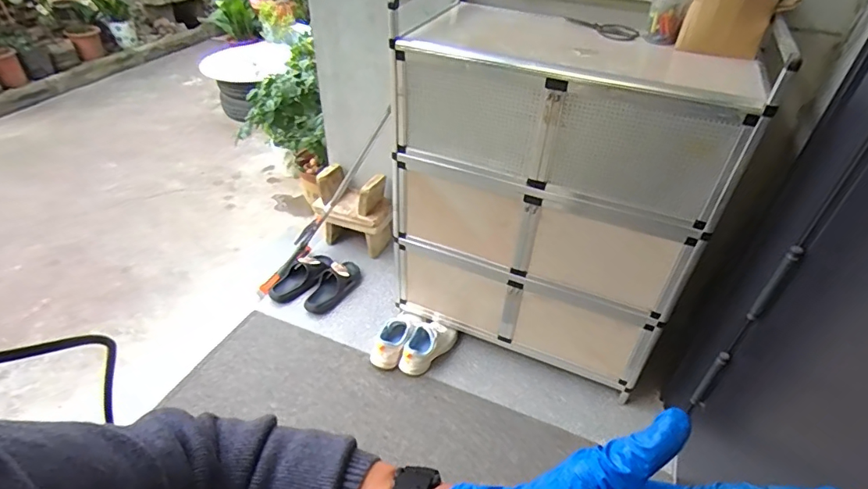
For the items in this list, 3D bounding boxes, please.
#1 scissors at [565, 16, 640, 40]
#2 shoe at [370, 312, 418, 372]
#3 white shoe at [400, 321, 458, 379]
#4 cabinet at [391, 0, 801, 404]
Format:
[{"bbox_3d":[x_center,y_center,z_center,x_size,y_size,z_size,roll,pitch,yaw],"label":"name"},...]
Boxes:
[{"bbox_3d":[0.449,-0.591,1.301,0.090,0.020,0.224,-28,48,-31],"label":"scissors"},{"bbox_3d":[-0.130,0.322,1.658,0.110,0.093,0.230,17,42,18],"label":"shoe"},{"bbox_3d":[-0.024,0.344,1.631,0.107,0.091,0.233,28,47,28],"label":"white shoe"},{"bbox_3d":[0.322,-0.177,1.455,0.895,0.960,0.471,20,43,20],"label":"cabinet"}]

